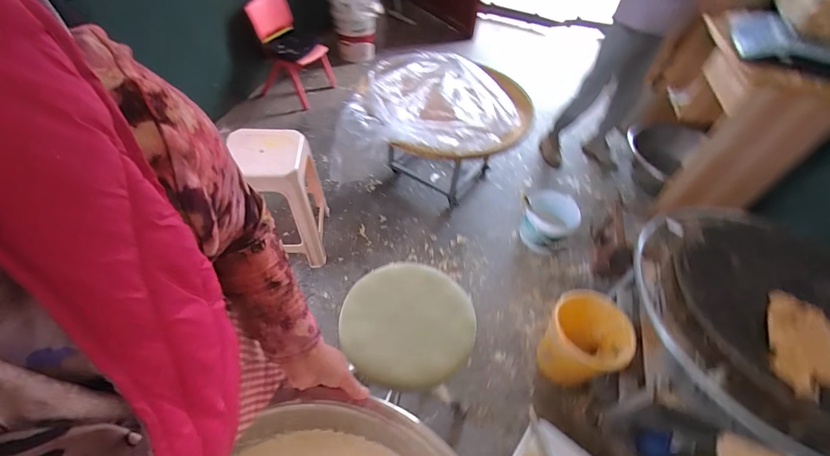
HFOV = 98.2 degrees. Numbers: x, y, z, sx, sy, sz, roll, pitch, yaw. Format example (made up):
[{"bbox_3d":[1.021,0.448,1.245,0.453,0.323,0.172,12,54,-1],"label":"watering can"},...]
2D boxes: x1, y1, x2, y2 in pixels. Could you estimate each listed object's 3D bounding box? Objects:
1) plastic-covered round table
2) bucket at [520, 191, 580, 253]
[{"bbox_3d":[0.055,-0.478,1.768,0.868,0.477,0.811,3,48,-3],"label":"plastic-covered round table"},{"bbox_3d":[0.592,-0.025,1.605,0.221,0.207,0.218,3,48,-3],"label":"bucket"}]

